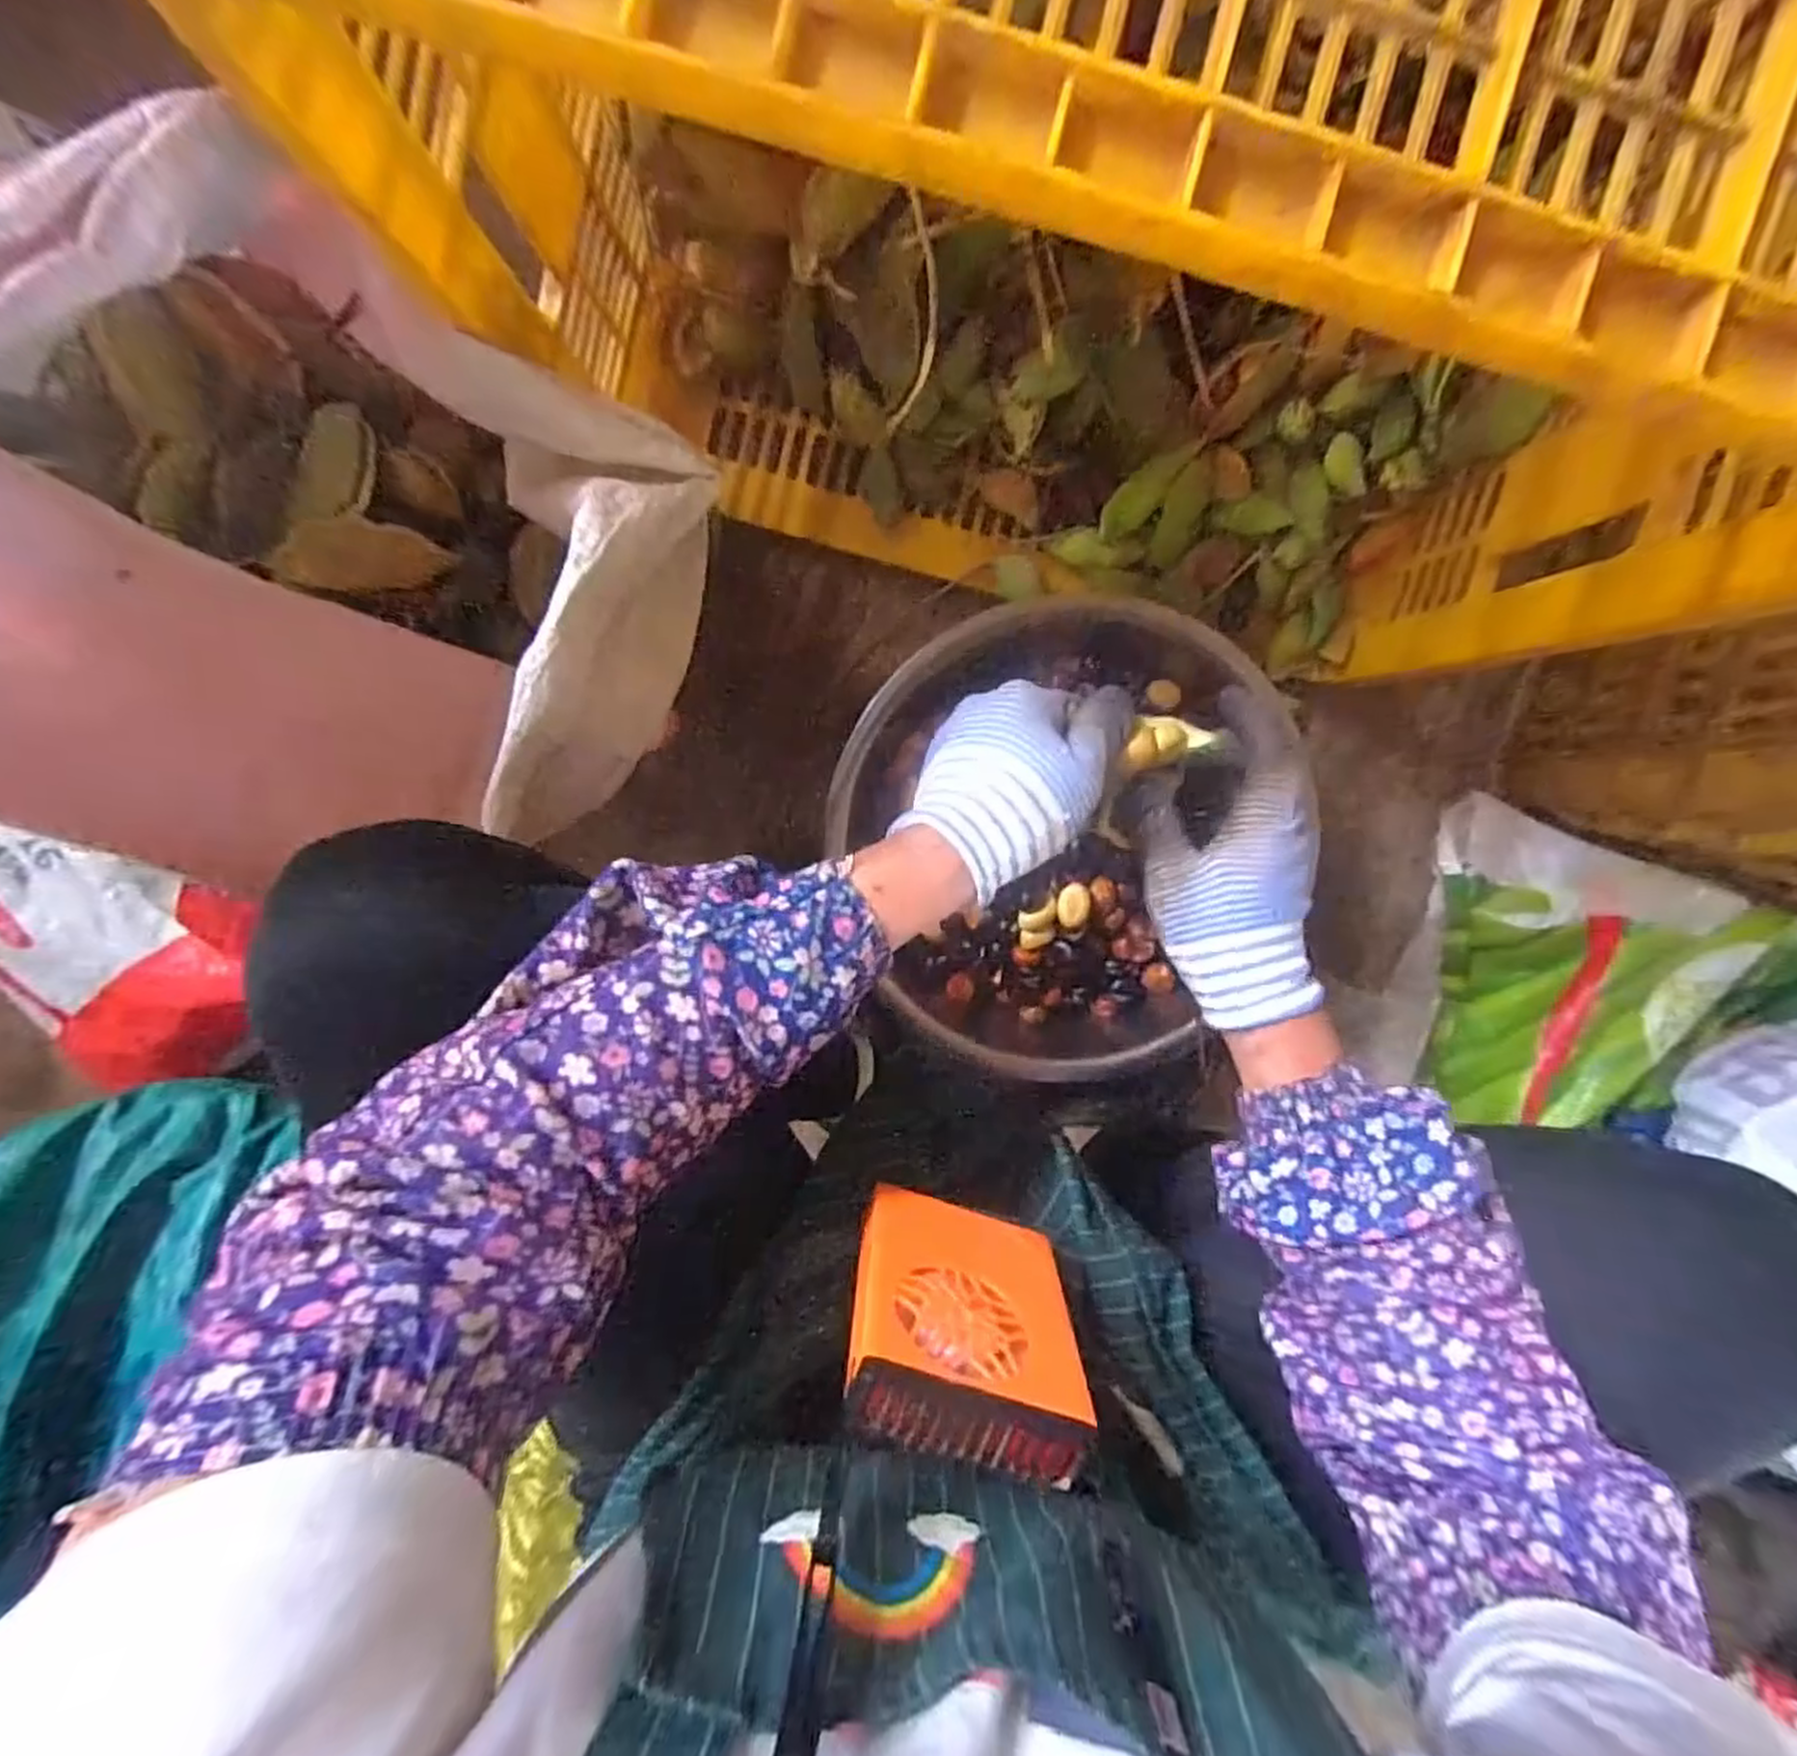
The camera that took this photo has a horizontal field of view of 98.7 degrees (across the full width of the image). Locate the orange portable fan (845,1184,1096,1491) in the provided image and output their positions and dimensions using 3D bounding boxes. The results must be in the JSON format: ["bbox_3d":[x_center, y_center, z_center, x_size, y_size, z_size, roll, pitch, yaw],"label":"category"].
[{"bbox_3d":[0.025,0.174,0.308,0.088,0.110,0.022,17,98,-2],"label":"orange portable fan"}]

